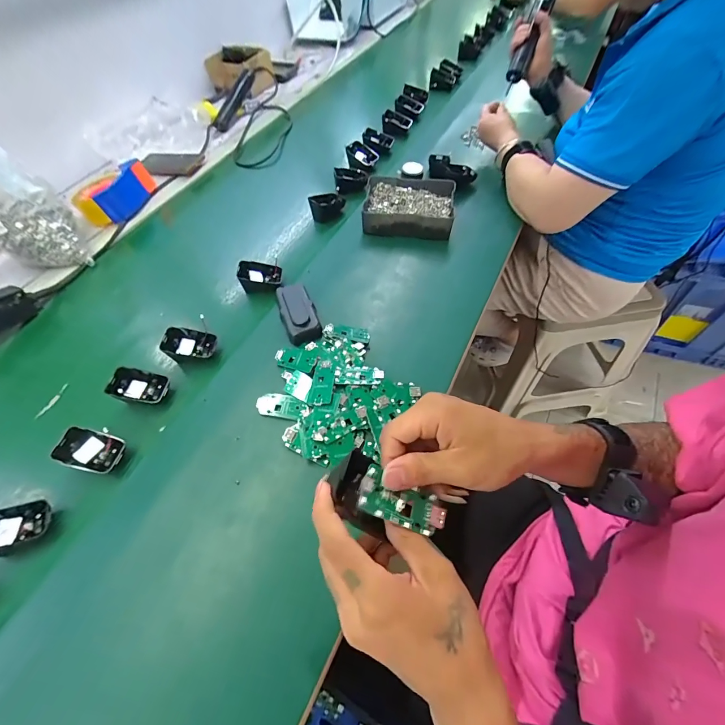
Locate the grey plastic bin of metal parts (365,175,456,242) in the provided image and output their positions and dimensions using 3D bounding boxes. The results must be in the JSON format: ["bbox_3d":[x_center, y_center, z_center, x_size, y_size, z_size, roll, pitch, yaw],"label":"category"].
[{"bbox_3d":[0.086,-0.284,0.649,0.159,0.049,0.118,3,58,8],"label":"grey plastic bin of metal parts"}]

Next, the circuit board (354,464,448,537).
[{"bbox_3d":[0.029,0.098,0.248,0.065,0.007,0.031,26,59,-11],"label":"circuit board"}]

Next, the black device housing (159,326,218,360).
[{"bbox_3d":[-0.250,-0.026,0.509,0.070,0.021,0.045,7,60,-18],"label":"black device housing"}]

